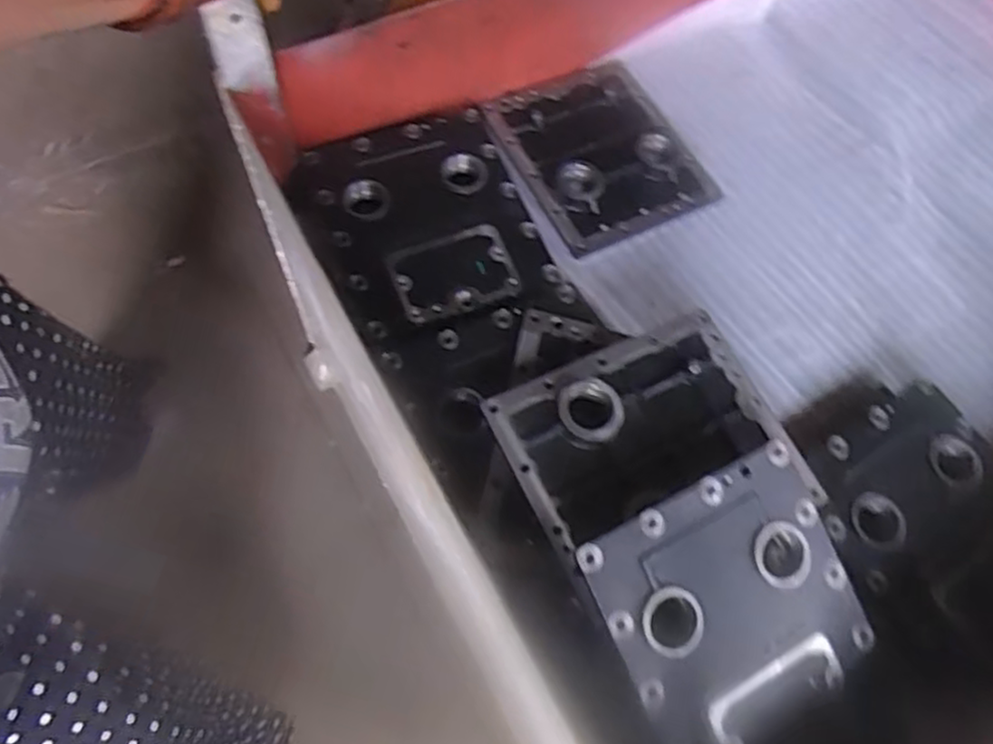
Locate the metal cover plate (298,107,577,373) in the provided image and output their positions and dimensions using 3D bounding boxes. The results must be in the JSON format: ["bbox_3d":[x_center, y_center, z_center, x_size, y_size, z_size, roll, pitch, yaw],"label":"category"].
[{"bbox_3d":[-0.065,-0.153,0.770,0.221,0.020,0.280,-21,68,-13],"label":"metal cover plate"}]

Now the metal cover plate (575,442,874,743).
[{"bbox_3d":[0.196,0.188,0.592,0.214,0.012,0.196,-24,88,-16],"label":"metal cover plate"}]

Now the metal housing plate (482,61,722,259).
[{"bbox_3d":[0.128,-0.270,0.884,0.209,0.028,0.234,-26,67,-13],"label":"metal housing plate"}]

